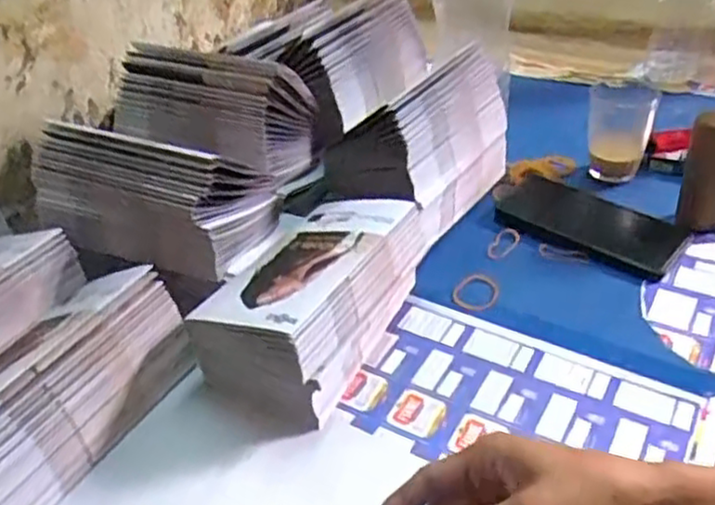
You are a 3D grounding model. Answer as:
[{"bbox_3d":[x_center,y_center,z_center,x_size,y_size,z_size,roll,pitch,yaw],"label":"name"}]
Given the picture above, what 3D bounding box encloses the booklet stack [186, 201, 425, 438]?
[{"bbox_3d":[-0.036,0.035,0.533,0.117,0.091,0.190,17,42,27],"label":"booklet stack"}]

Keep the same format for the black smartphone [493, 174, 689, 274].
[{"bbox_3d":[0.213,-0.033,0.668,0.184,0.017,0.085,23,45,32],"label":"black smartphone"}]

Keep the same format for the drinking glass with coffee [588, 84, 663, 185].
[{"bbox_3d":[0.268,-0.131,0.717,0.058,0.098,0.069,4,38,12],"label":"drinking glass with coffee"}]

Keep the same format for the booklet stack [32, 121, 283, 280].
[{"bbox_3d":[-0.170,-0.058,0.576,0.188,0.089,0.103,10,39,19],"label":"booklet stack"}]

